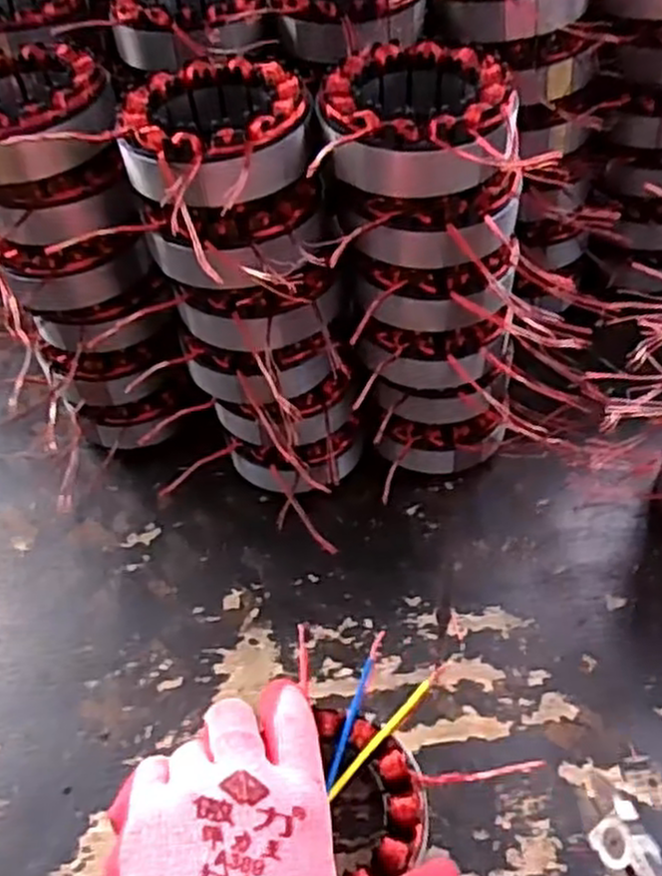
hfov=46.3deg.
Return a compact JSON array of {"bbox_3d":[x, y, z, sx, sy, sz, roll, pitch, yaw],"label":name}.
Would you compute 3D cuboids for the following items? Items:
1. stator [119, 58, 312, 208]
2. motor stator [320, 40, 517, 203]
[{"bbox_3d":[-0.050,-0.132,0.344,0.081,0.030,0.095,-16,52,-9],"label":"stator"},{"bbox_3d":[0.038,-0.137,0.345,0.082,0.034,0.093,-2,51,3],"label":"motor stator"}]

